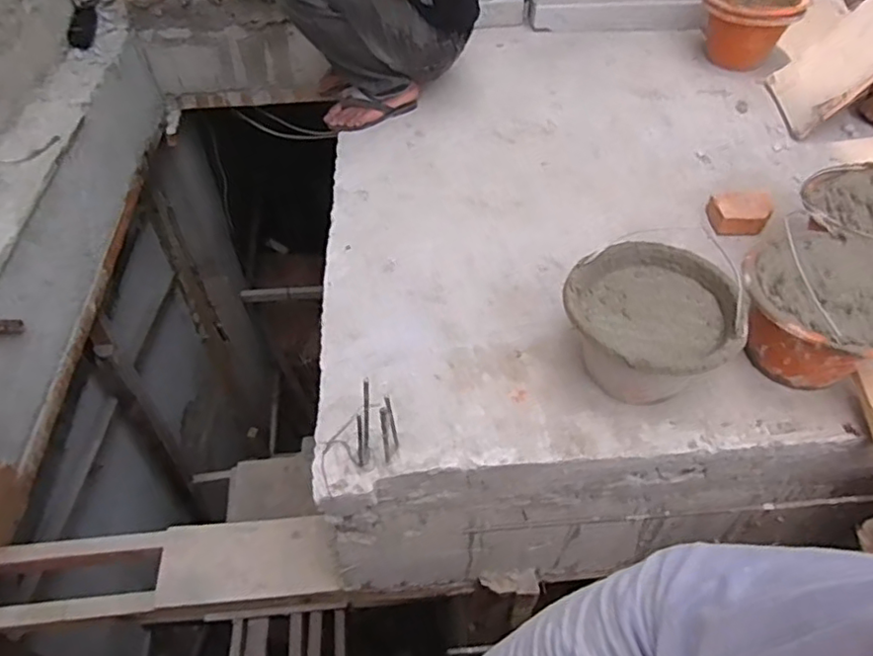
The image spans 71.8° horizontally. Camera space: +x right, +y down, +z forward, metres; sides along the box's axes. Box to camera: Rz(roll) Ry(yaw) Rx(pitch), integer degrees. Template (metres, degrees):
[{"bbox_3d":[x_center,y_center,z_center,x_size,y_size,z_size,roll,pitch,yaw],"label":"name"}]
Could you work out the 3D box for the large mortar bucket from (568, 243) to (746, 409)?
[{"bbox_3d":[0.330,0.005,0.950,0.243,0.158,0.221,0,49,0],"label":"large mortar bucket"}]

